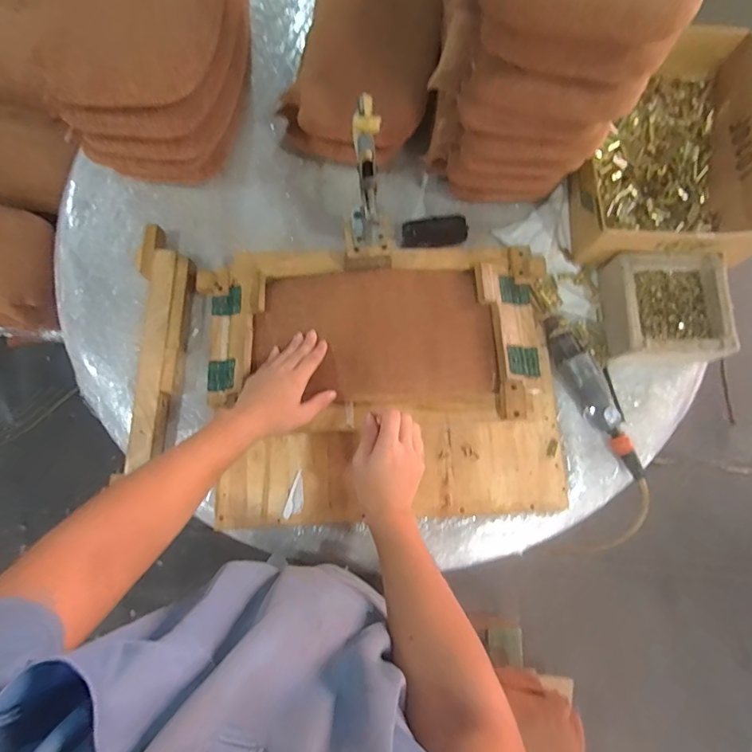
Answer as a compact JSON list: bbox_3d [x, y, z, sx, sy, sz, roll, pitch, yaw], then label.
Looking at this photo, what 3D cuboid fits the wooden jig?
[{"bbox_3d":[-0.045,-0.003,0.695,0.669,0.087,0.436,-2,78,-1],"label":"wooden jig"}]

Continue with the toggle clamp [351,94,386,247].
[{"bbox_3d":[-0.011,-0.237,0.584,0.047,0.198,0.119,-4,78,-1],"label":"toggle clamp"}]

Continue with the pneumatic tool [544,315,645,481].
[{"bbox_3d":[0.355,0.031,0.732,0.065,0.052,0.289,-29,80,-6],"label":"pneumatic tool"}]

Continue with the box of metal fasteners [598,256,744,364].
[{"bbox_3d":[0.470,-0.107,0.733,0.176,0.063,0.165,0,78,-1],"label":"box of metal fasteners"}]

